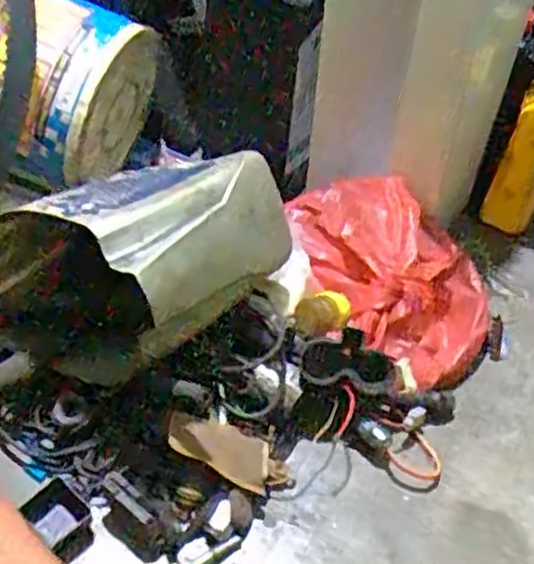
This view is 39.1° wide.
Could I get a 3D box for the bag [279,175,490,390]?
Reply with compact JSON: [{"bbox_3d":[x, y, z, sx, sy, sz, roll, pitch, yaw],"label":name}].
[{"bbox_3d":[0.117,-0.012,0.744,0.228,0.119,0.155,34,53,23],"label":"bag"}]

